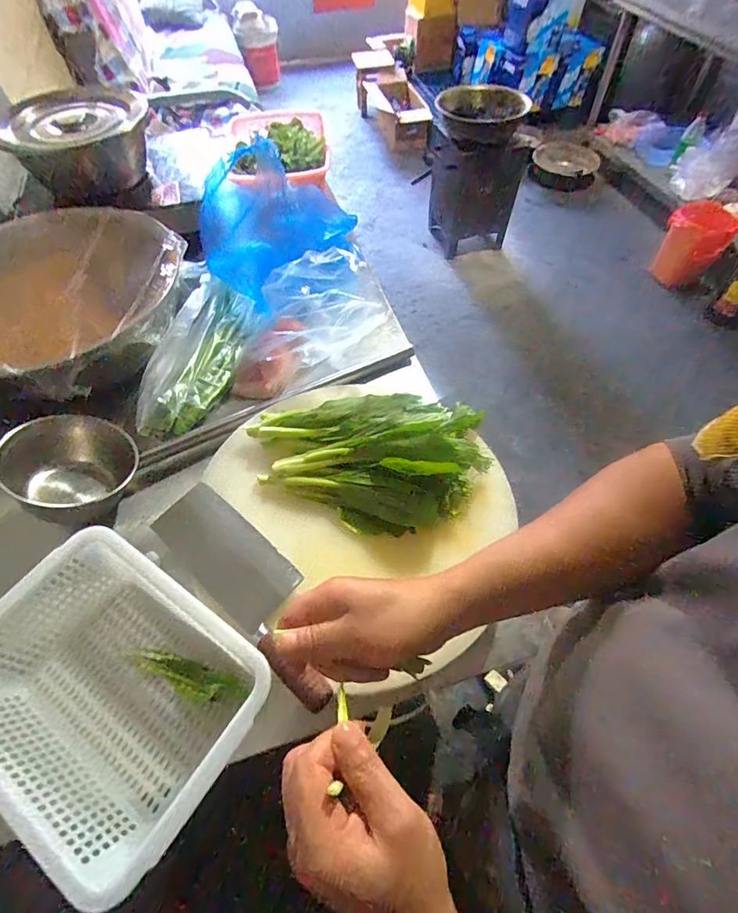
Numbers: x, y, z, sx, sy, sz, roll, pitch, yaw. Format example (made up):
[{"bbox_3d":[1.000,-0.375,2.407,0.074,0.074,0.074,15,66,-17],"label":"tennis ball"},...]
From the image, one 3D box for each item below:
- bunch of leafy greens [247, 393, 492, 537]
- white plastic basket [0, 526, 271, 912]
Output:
[{"bbox_3d":[-0.007,-0.006,0.578,0.314,0.074,0.193,8,58,5],"label":"bunch of leafy greens"},{"bbox_3d":[-0.275,0.249,0.480,0.301,0.093,0.231,29,62,17],"label":"white plastic basket"}]

